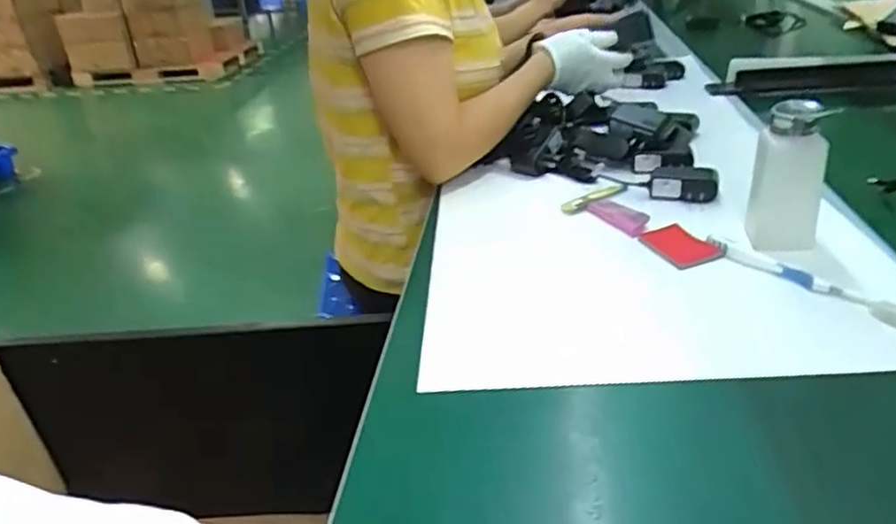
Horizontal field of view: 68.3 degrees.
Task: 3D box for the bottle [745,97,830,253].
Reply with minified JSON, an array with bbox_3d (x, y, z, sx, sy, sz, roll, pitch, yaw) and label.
[{"bbox_3d":[0.315,-0.080,0.611,0.057,0.135,0.037,6,30,21],"label":"bottle"}]

